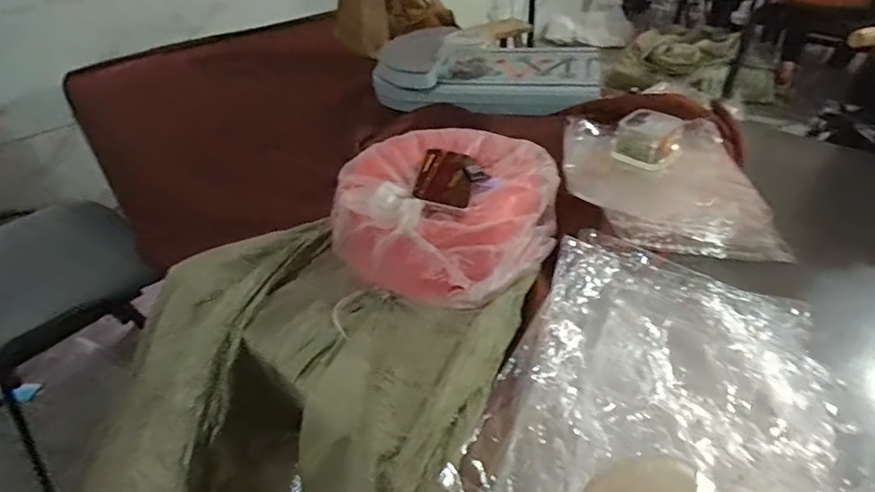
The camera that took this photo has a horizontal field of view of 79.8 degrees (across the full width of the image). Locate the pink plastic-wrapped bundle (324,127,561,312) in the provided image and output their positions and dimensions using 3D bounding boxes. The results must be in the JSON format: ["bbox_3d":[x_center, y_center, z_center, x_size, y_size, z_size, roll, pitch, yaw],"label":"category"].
[{"bbox_3d":[0.016,-0.047,0.748,0.293,0.151,0.270,-2,38,2],"label":"pink plastic-wrapped bundle"}]

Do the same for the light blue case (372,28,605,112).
[{"bbox_3d":[0.120,-0.415,1.196,0.498,0.149,0.229,2,39,6],"label":"light blue case"}]

